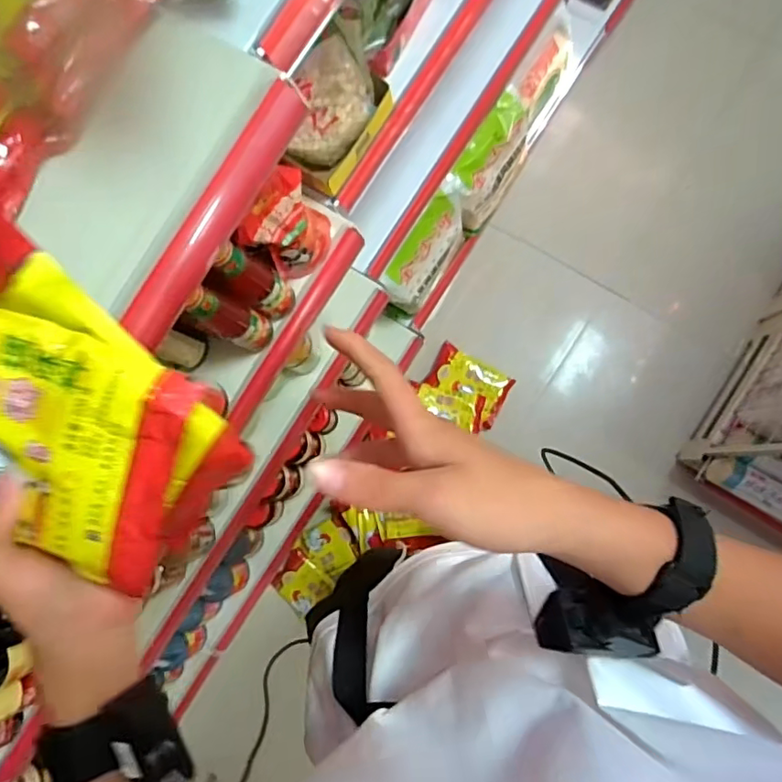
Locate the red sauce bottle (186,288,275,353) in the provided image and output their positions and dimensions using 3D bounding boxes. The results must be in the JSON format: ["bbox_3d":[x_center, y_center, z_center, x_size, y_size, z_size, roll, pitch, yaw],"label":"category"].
[{"bbox_3d":[-0.190,-0.085,0.650,0.043,0.181,0.049,27,87,9],"label":"red sauce bottle"}]

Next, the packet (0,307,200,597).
[{"bbox_3d":[-0.202,0.026,0.307,0.167,0.014,0.129,22,103,-4],"label":"packet"}]

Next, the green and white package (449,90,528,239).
[{"bbox_3d":[0.218,-0.491,1.227,0.087,0.190,0.255,34,88,9],"label":"green and white package"}]

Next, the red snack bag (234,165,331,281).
[{"bbox_3d":[-0.118,-0.191,0.673,0.033,0.167,0.097,38,89,9],"label":"red snack bag"}]

